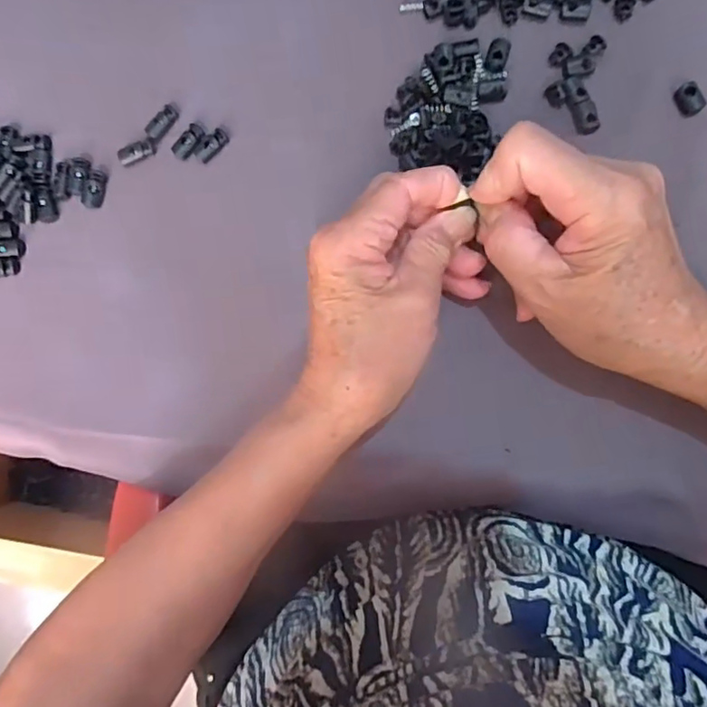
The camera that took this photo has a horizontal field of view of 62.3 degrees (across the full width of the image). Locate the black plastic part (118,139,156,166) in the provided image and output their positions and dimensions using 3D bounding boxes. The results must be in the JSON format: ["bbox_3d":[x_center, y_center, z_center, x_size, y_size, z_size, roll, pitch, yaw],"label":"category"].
[{"bbox_3d":[-0.125,-0.117,0.336,0.022,0.007,0.010,-24,84,6],"label":"black plastic part"}]

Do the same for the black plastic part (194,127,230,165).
[{"bbox_3d":[-0.080,-0.118,0.333,0.021,0.009,0.010,-44,81,1],"label":"black plastic part"}]

